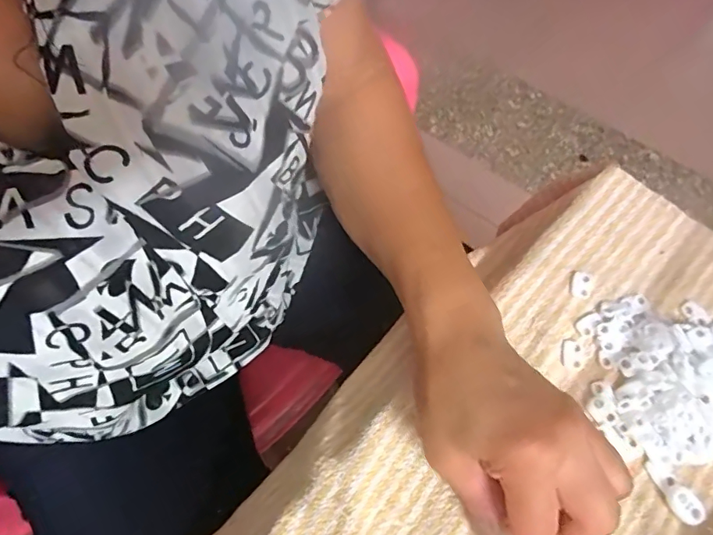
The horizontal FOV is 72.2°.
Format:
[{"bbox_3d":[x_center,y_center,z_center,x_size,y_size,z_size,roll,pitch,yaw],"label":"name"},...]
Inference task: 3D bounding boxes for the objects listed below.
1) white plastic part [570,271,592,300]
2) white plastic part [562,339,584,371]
[{"bbox_3d":[0.150,0.012,0.326,0.012,0.004,0.019,14,65,8],"label":"white plastic part"},{"bbox_3d":[0.136,0.054,0.305,0.013,0.004,0.020,11,65,7],"label":"white plastic part"}]

